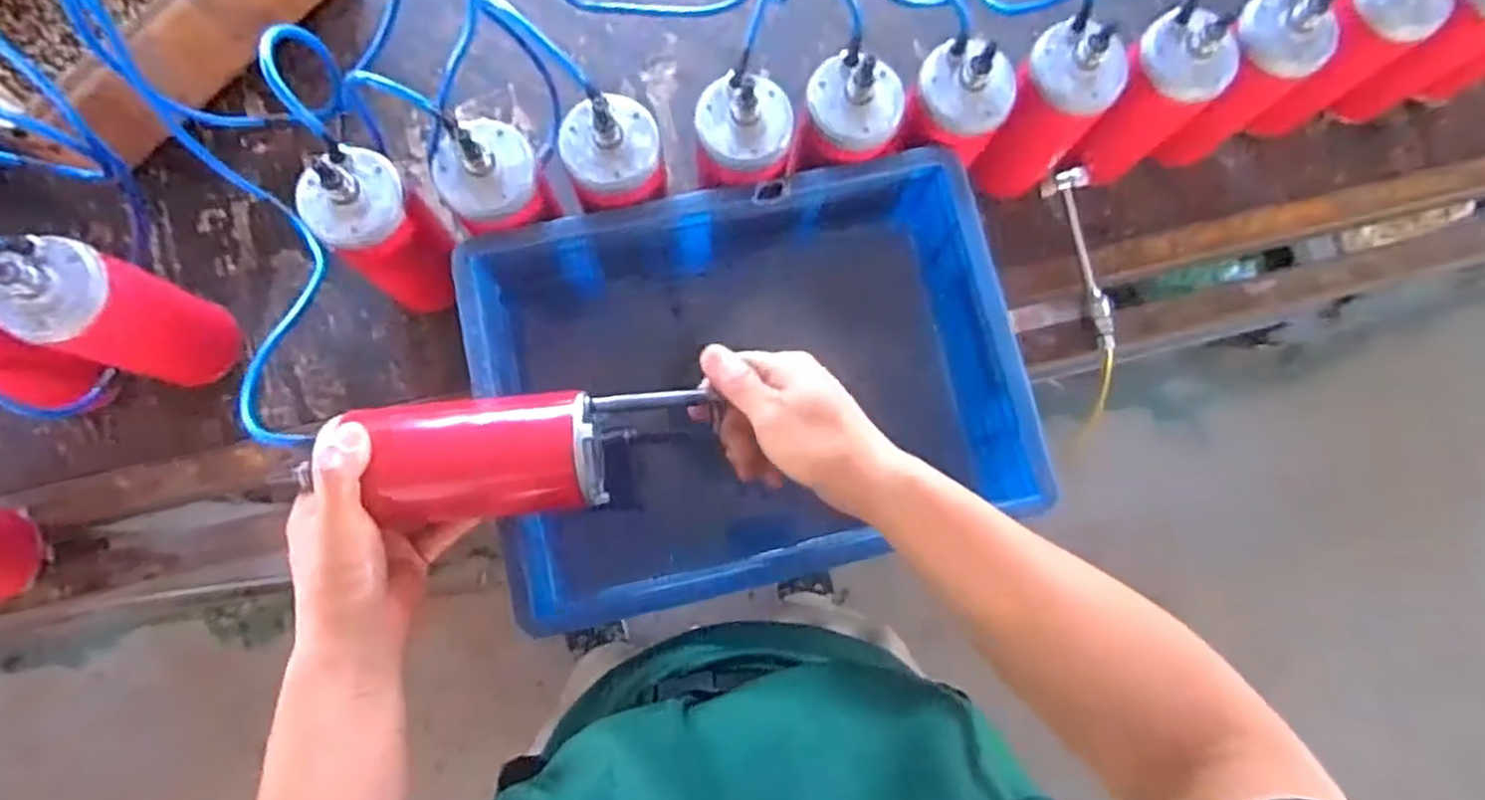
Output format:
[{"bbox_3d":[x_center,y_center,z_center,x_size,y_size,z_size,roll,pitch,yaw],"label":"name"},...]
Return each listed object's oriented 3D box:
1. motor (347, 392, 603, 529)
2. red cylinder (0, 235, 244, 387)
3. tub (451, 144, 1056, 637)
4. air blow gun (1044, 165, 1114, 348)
[{"bbox_3d":[-0.165,0.037,0.495,0.142,0.077,0.077,-7,81,-3],"label":"motor"},{"bbox_3d":[-0.471,-0.063,0.578,0.088,0.154,0.075,20,81,1],"label":"red cylinder"},{"bbox_3d":[0.004,-0.009,0.642,0.396,0.181,0.297,-14,81,-4],"label":"tub"},{"bbox_3d":[0.321,-0.134,0.710,0.035,0.025,0.173,-7,81,-3],"label":"air blow gun"}]

